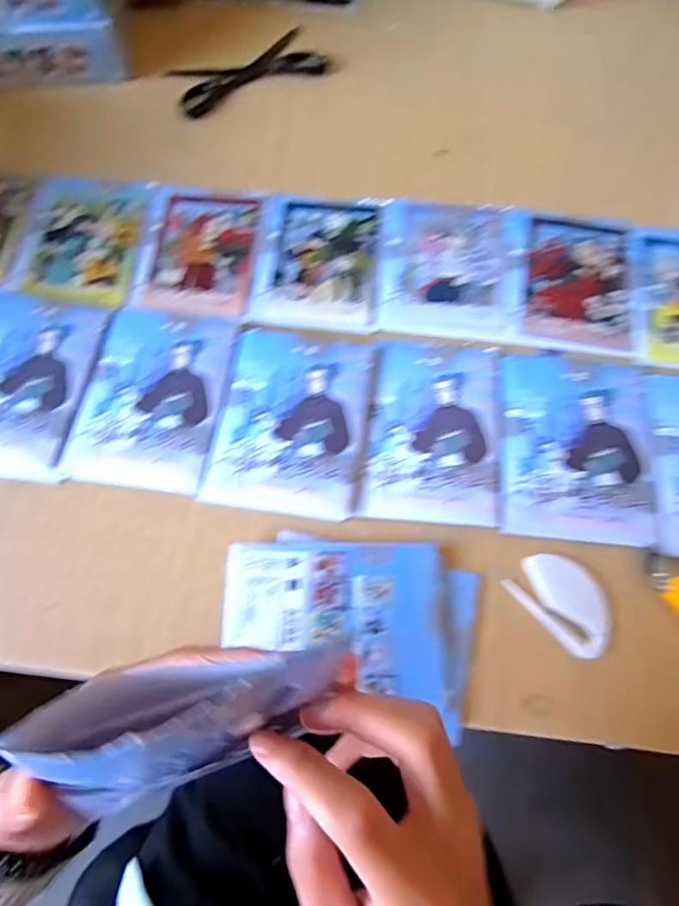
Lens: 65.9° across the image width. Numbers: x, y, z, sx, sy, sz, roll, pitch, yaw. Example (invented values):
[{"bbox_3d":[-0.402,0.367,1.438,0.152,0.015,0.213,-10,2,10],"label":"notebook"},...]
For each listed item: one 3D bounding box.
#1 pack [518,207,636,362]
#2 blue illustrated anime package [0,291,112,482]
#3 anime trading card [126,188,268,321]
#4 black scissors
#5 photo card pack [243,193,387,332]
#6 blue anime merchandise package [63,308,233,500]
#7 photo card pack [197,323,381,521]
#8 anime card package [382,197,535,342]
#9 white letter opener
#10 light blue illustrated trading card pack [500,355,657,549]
[{"bbox_3d":[0.202,-0.148,0.446,0.095,0.004,0.138,7,70,4],"label":"pack"},{"bbox_3d":[-0.259,-0.059,0.422,0.116,0.011,0.155,7,70,5],"label":"blue illustrated anime package"},{"bbox_3d":[-0.124,-0.183,0.469,0.103,0.006,0.143,5,70,4],"label":"anime trading card"},{"bbox_3d":[-0.095,-0.396,0.541,0.153,0.008,0.078,-23,70,-7],"label":"black scissors"},{"bbox_3d":[-0.018,-0.172,0.464,0.108,0.007,0.144,5,70,4],"label":"photo card pack"},{"bbox_3d":[-0.147,-0.045,0.413,0.108,0.008,0.146,9,70,5],"label":"blue anime merchandise package"},{"bbox_3d":[-0.037,-0.028,0.403,0.112,0.008,0.149,8,70,5],"label":"photo card pack"},{"bbox_3d":[0.099,-0.165,0.456,0.125,0.004,0.140,7,70,5],"label":"anime card package"},{"bbox_3d":[0.155,0.102,0.359,0.046,0.006,0.072,-41,73,-12],"label":"white letter opener"},{"bbox_3d":[0.176,-0.007,0.392,0.107,0.004,0.146,6,70,4],"label":"light blue illustrated trading card pack"}]

